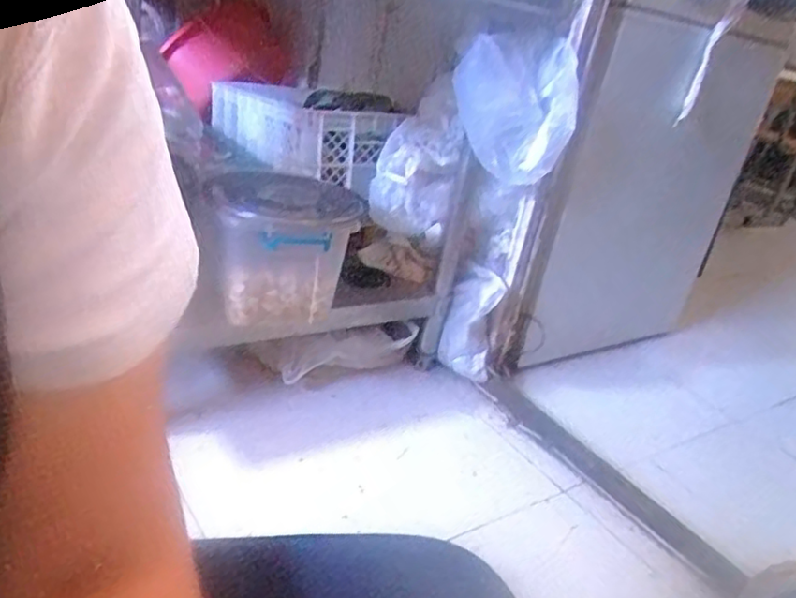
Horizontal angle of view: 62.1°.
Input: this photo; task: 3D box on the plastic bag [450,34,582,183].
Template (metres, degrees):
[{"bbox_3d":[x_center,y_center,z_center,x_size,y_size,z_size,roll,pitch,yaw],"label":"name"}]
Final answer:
[{"bbox_3d":[0.236,-0.387,1.326,0.237,0.250,0.223,16,25,8],"label":"plastic bag"}]

